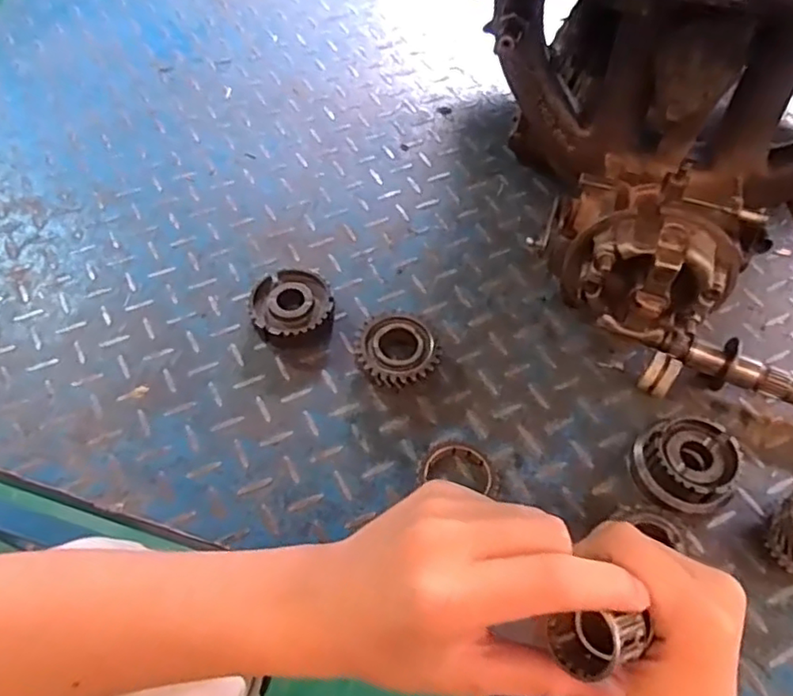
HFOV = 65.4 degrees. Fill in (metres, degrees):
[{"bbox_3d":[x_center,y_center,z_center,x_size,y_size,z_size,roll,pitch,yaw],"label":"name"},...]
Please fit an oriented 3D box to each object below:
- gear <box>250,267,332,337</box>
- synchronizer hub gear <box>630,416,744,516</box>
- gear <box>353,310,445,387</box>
[{"bbox_3d":[-0.089,-0.037,0.521,0.067,0.026,0.070,0,58,0],"label":"gear"},{"bbox_3d":[0.207,0.082,0.437,0.066,0.042,0.066,0,58,0],"label":"synchronizer hub gear"},{"bbox_3d":[0.001,0.004,0.492,0.065,0.033,0.064,0,58,0],"label":"gear"}]

